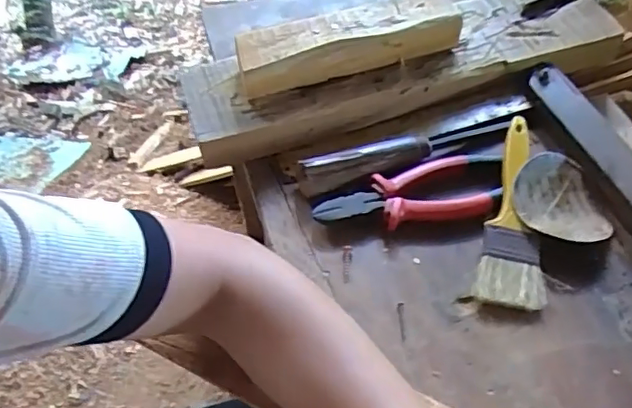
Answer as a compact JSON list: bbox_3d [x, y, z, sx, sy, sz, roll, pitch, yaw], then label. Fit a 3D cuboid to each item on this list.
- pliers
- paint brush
[{"bbox_3d":[0.086,-0.009,0.507,0.176,0.015,0.062,-12,57,-8],"label":"pliers"},{"bbox_3d":[0.173,0.004,0.489,0.052,0.029,0.174,13,57,9],"label":"paint brush"}]

